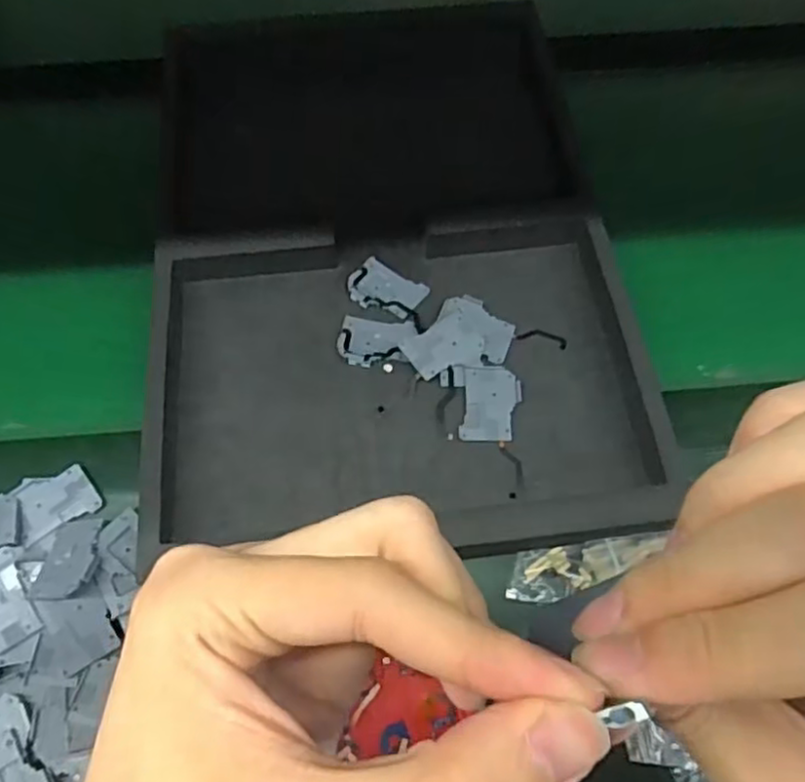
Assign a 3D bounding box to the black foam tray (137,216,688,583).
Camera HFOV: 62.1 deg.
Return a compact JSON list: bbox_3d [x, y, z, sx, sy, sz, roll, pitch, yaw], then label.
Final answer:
[{"bbox_3d":[-0.002,-0.014,0.415,0.295,0.045,0.230,-6,64,-3],"label":"black foam tray"}]

